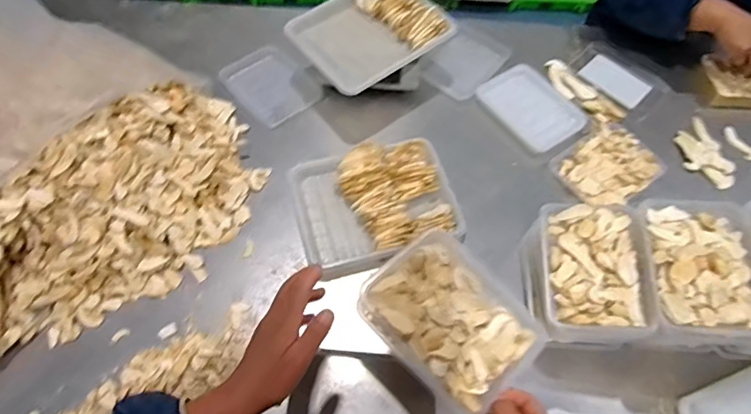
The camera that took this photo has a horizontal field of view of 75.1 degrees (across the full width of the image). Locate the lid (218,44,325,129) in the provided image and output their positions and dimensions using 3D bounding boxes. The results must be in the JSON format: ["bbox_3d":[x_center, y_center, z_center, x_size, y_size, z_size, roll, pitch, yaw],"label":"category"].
[{"bbox_3d":[-0.207,-0.241,0.976,0.185,0.023,0.148,39,66,18],"label":"lid"}]

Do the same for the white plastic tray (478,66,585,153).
[{"bbox_3d":[0.299,-0.193,0.941,0.136,0.029,0.179,-32,66,-18],"label":"white plastic tray"}]

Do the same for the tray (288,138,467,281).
[{"bbox_3d":[-0.004,-0.009,0.827,0.265,0.037,0.219,-18,63,-12],"label":"tray"}]

